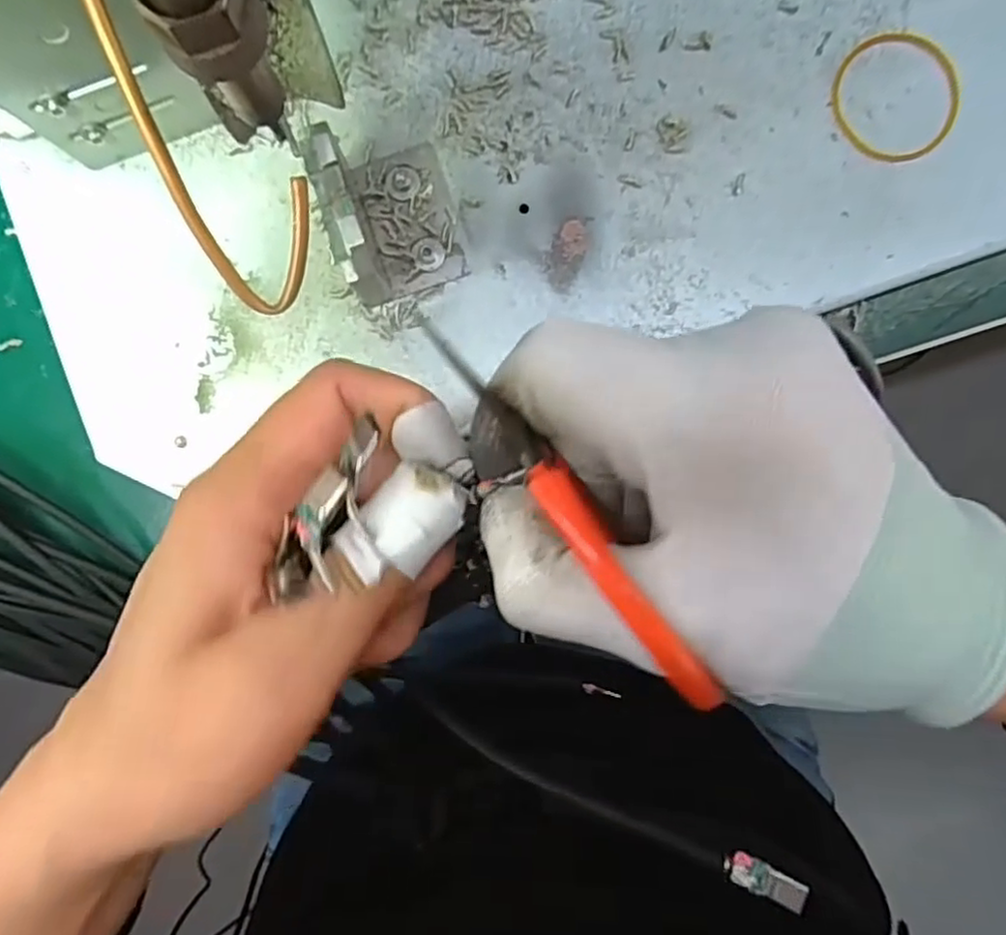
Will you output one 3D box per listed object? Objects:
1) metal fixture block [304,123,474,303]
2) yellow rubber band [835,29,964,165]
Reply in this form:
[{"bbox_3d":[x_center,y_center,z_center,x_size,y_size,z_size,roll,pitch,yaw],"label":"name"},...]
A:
[{"bbox_3d":[-0.037,-0.087,0.229,0.042,0.044,0.050,-16,93,1],"label":"metal fixture block"},{"bbox_3d":[0.145,-0.136,0.250,0.045,0.004,0.046,0,93,0],"label":"yellow rubber band"}]

